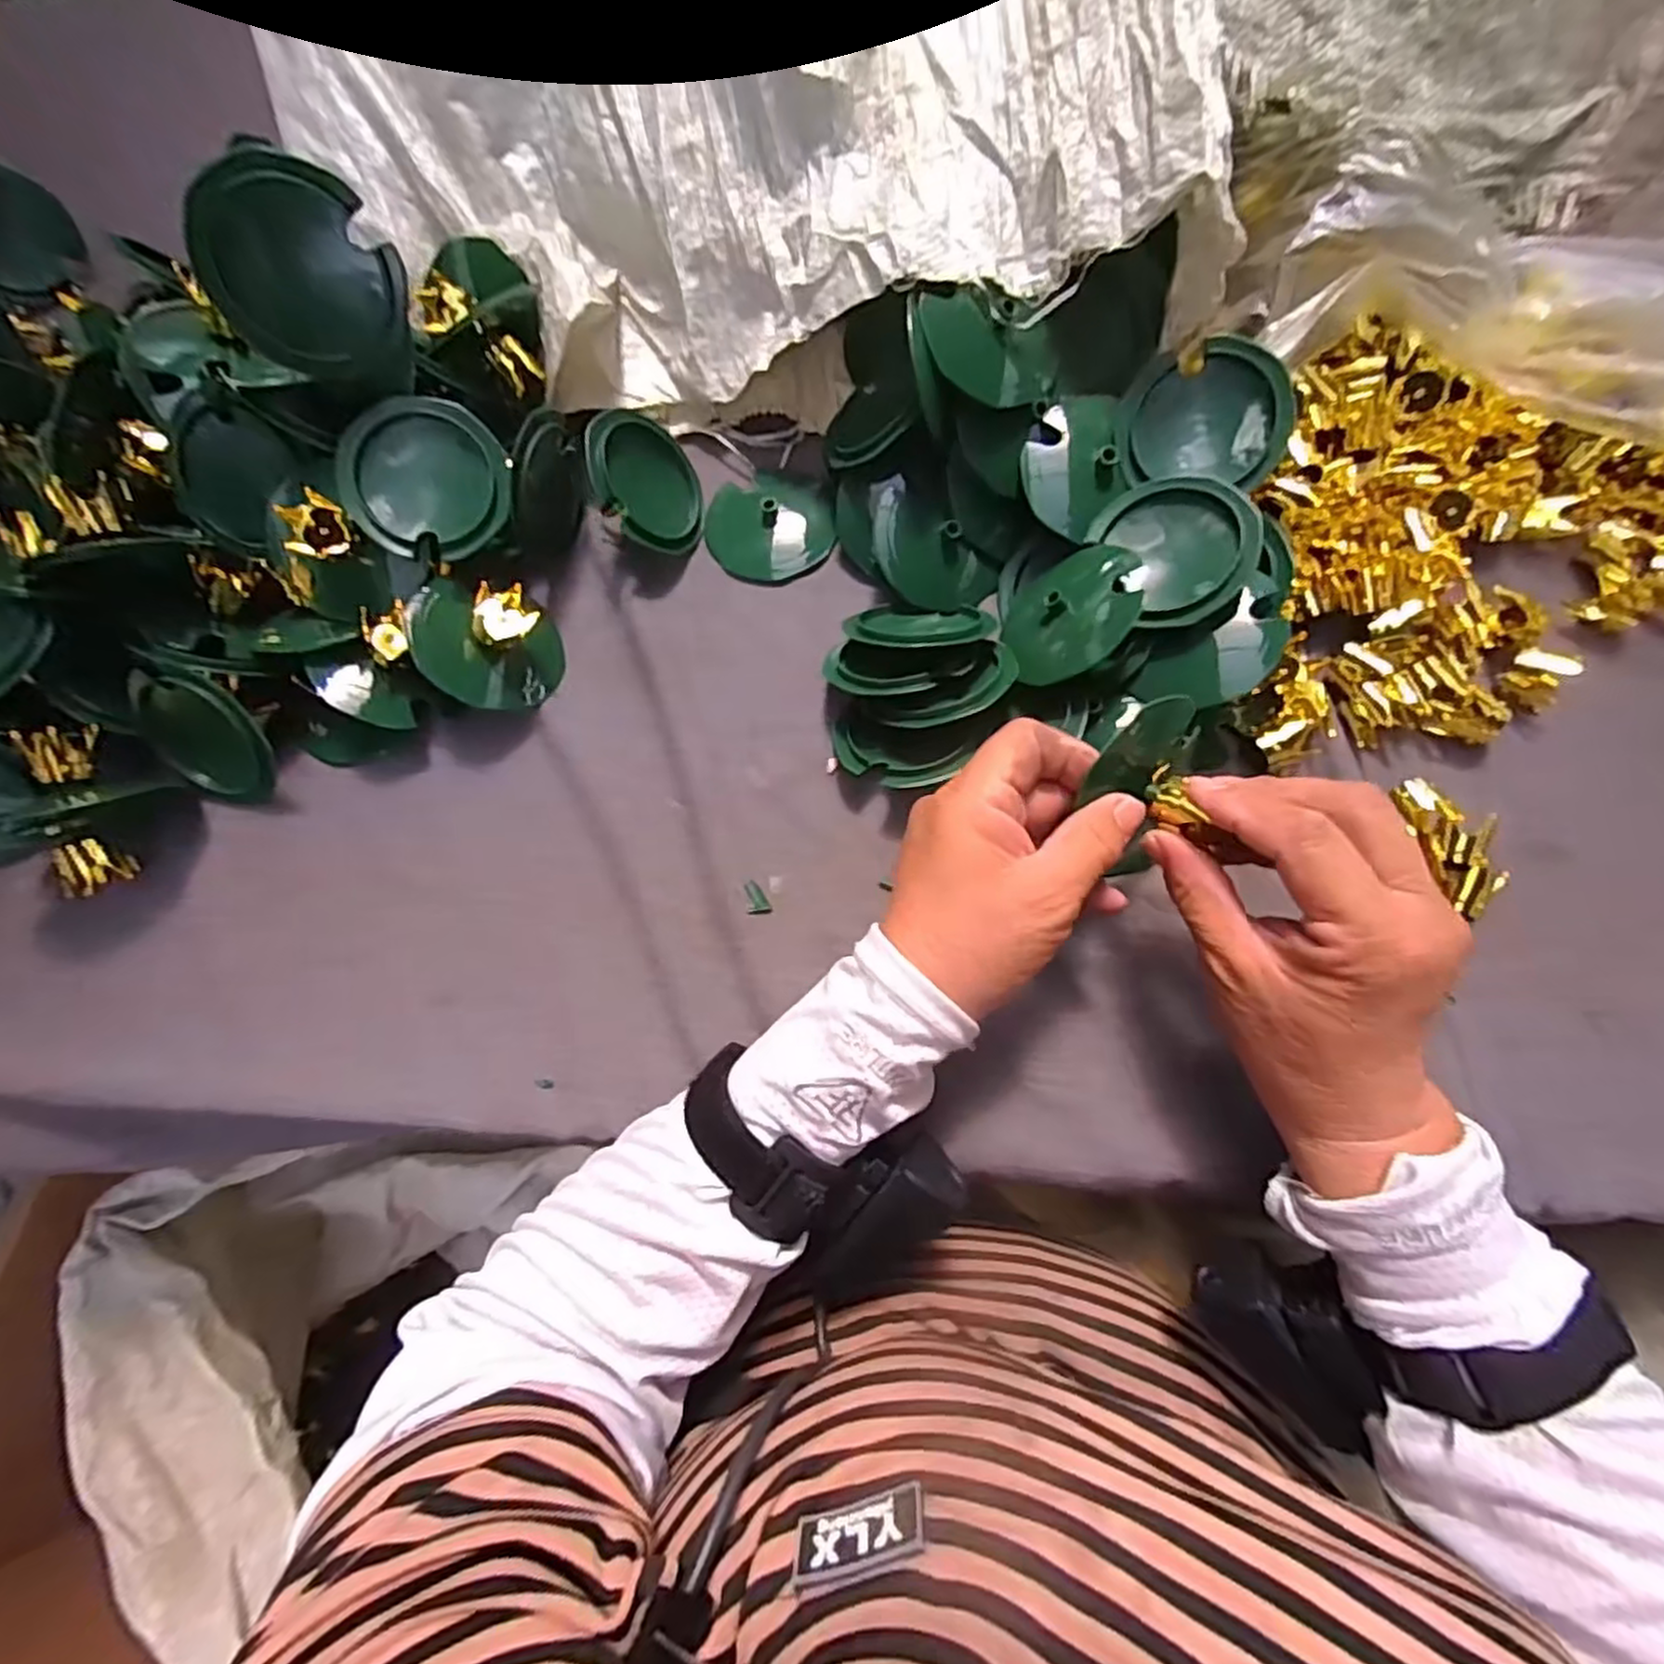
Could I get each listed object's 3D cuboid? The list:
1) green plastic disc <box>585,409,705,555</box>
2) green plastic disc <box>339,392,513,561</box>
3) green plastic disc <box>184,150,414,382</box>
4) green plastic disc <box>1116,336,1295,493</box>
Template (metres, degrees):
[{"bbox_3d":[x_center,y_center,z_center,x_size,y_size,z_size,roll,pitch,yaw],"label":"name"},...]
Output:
[{"bbox_3d":[-0.098,-0.192,0.405,0.074,0.007,0.068,17,66,-44],"label":"green plastic disc"},{"bbox_3d":[-0.198,-0.172,0.360,0.073,0.010,0.071,-1,96,-13],"label":"green plastic disc"},{"bbox_3d":[-0.221,-0.236,0.312,0.073,0.073,0.011,-14,35,-34],"label":"green plastic disc"},{"bbox_3d":[0.179,-0.200,0.355,0.075,0.015,0.065,7,95,15],"label":"green plastic disc"}]

